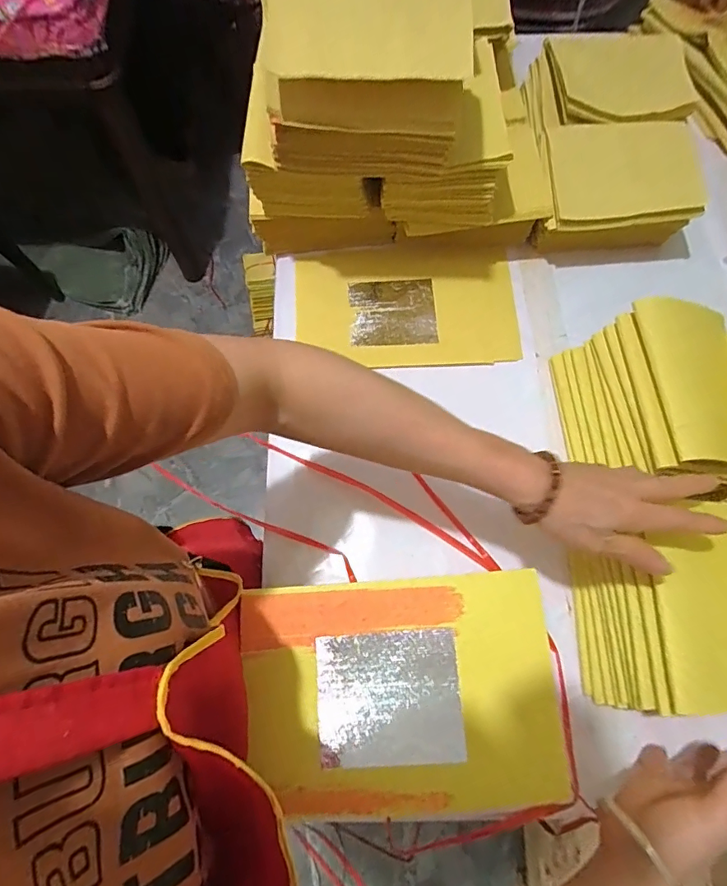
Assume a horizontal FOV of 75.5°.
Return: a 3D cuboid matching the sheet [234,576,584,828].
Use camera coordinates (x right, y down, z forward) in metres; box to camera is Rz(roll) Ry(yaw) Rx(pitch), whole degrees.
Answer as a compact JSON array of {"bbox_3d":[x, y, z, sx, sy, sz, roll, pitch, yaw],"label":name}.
[{"bbox_3d":[0.027,0.186,0.348,0.226,0.009,0.159,-5,75,2],"label":"sheet"}]

